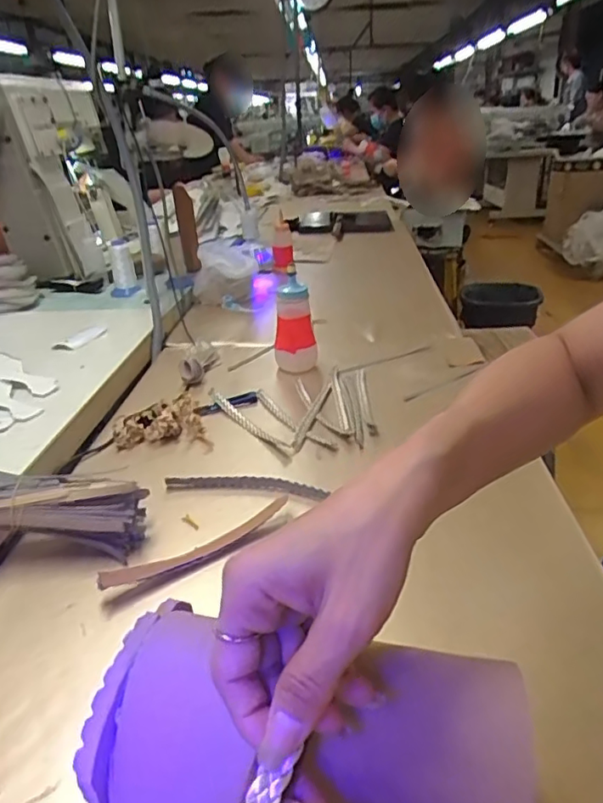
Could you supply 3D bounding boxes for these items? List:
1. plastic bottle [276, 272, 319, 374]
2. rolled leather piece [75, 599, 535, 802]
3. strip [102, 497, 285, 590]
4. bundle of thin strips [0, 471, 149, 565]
[{"bbox_3d":[-0.011,-0.115,0.865,0.062,0.131,0.058,-4,26,-4],"label":"plastic bottle"},{"bbox_3d":[0.005,0.168,0.282,0.201,0.092,0.087,-4,26,13],"label":"rolled leather piece"},{"bbox_3d":[-0.090,0.128,0.520,0.184,0.020,0.019,-18,30,-29],"label":"strip"},{"bbox_3d":[-0.255,0.082,0.533,0.223,0.071,0.091,12,25,-12],"label":"bundle of thin strips"}]

